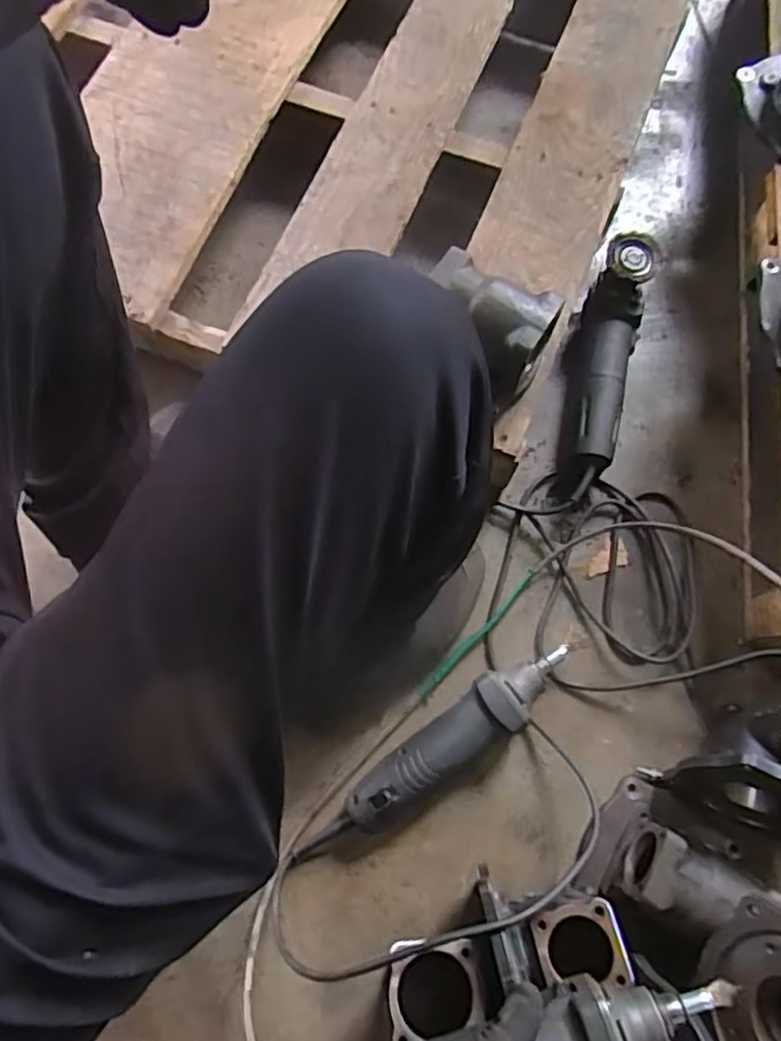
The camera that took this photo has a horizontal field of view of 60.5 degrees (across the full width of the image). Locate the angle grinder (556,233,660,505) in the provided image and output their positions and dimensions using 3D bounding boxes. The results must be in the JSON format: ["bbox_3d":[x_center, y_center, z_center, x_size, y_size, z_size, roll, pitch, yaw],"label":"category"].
[{"bbox_3d":[0.249,-0.175,0.783,0.066,0.096,0.311,14,74,2],"label":"angle grinder"}]

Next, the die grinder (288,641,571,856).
[{"bbox_3d":[0.048,0.242,0.682,0.322,0.059,0.063,-39,78,-12],"label":"die grinder"}]

